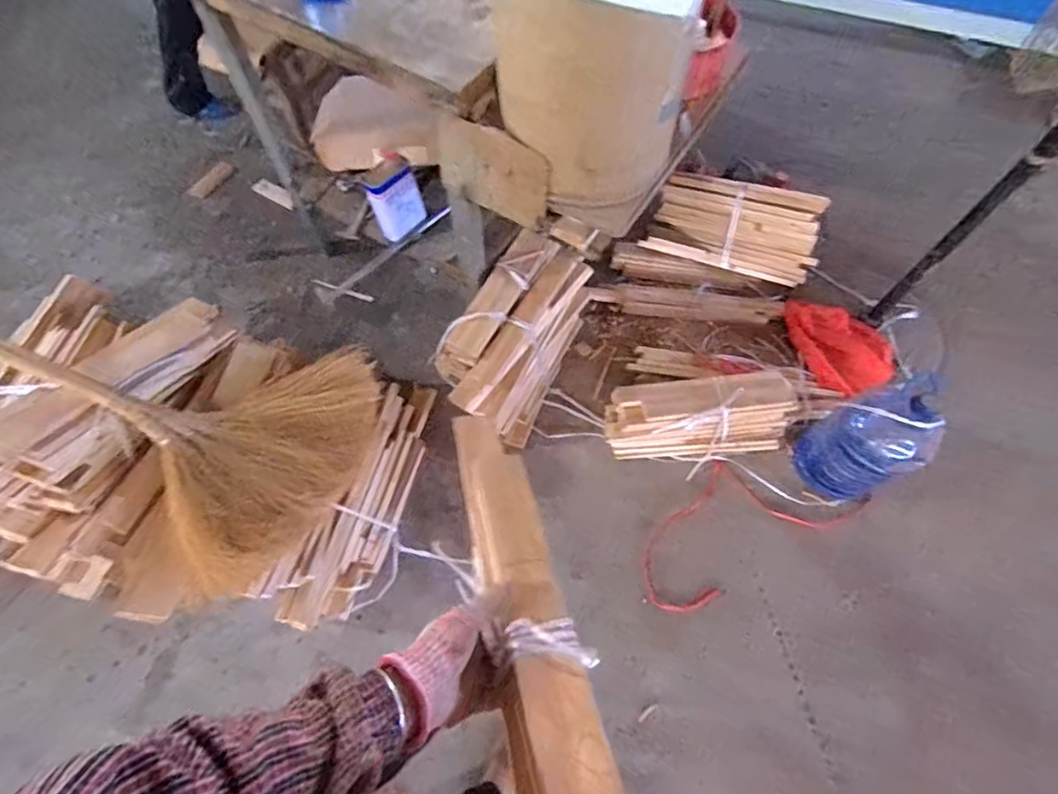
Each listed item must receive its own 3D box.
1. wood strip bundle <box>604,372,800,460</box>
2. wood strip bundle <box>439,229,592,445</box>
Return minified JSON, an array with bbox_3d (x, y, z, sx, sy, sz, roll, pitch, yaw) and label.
[{"bbox_3d":[0.446,0.048,1.323,0.496,0.201,0.170,-3,64,-1],"label":"wood strip bundle"},{"bbox_3d":[-0.040,-0.149,1.325,0.245,0.273,0.474,24,66,12],"label":"wood strip bundle"}]

